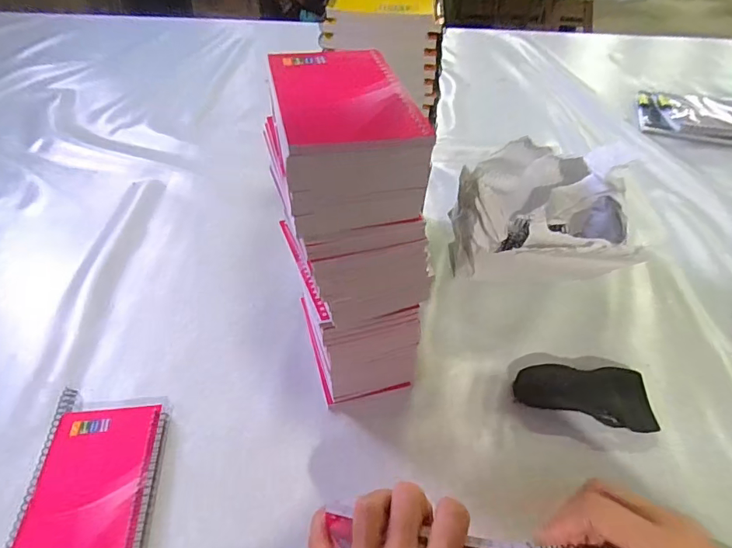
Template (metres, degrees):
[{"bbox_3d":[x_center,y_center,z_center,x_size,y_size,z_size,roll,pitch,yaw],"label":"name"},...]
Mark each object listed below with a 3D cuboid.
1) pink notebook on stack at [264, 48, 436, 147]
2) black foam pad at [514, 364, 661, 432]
[{"bbox_3d":[-0.015,-0.114,0.284,0.078,0.004,0.123,-8,47,-12],"label":"pink notebook on stack"},{"bbox_3d":[0.201,0.111,0.422,0.121,0.018,0.056,5,46,4],"label":"black foam pad"}]

